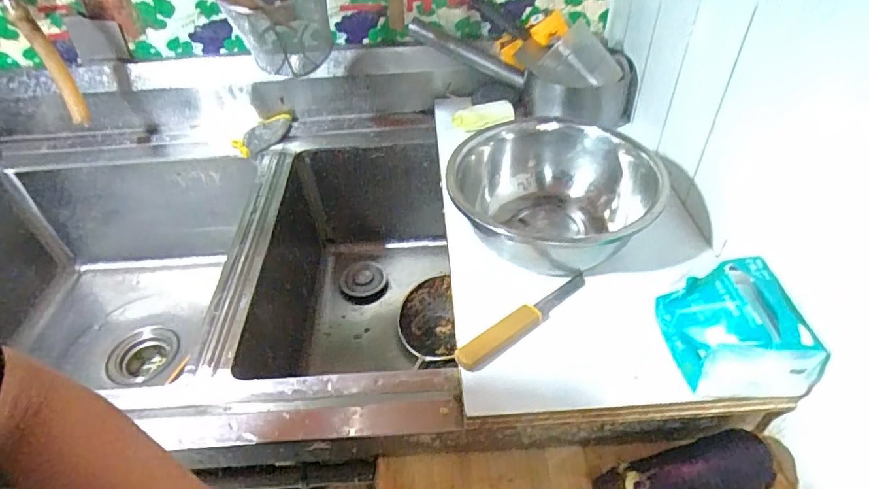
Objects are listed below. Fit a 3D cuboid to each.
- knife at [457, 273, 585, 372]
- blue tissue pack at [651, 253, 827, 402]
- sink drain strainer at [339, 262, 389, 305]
[{"bbox_3d":[0.092,0.074,0.520,0.172,0.019,0.021,-30,48,-26],"label":"knife"},{"bbox_3d":[0.270,0.068,0.466,0.111,0.059,0.121,-3,42,1],"label":"blue tissue pack"},{"bbox_3d":[-0.129,0.068,0.937,0.085,0.024,0.093,-2,42,2],"label":"sink drain strainer"}]

